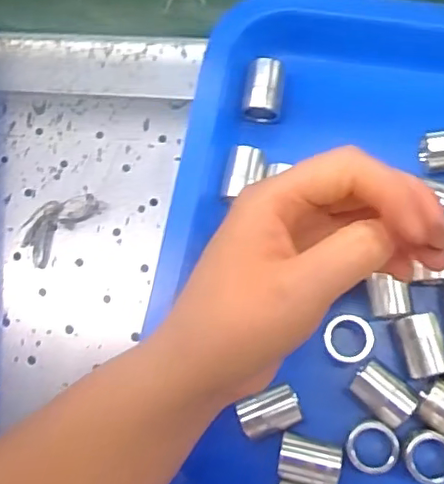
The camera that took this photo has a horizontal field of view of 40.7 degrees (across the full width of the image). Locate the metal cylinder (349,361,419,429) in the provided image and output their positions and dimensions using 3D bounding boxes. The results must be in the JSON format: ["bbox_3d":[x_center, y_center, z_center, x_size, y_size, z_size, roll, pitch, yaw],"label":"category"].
[{"bbox_3d":[0.080,0.075,0.301,0.032,0.022,0.021,39,86,13],"label":"metal cylinder"}]

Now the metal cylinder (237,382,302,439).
[{"bbox_3d":[0.025,0.086,0.307,0.030,0.020,0.021,-23,77,2],"label":"metal cylinder"}]

